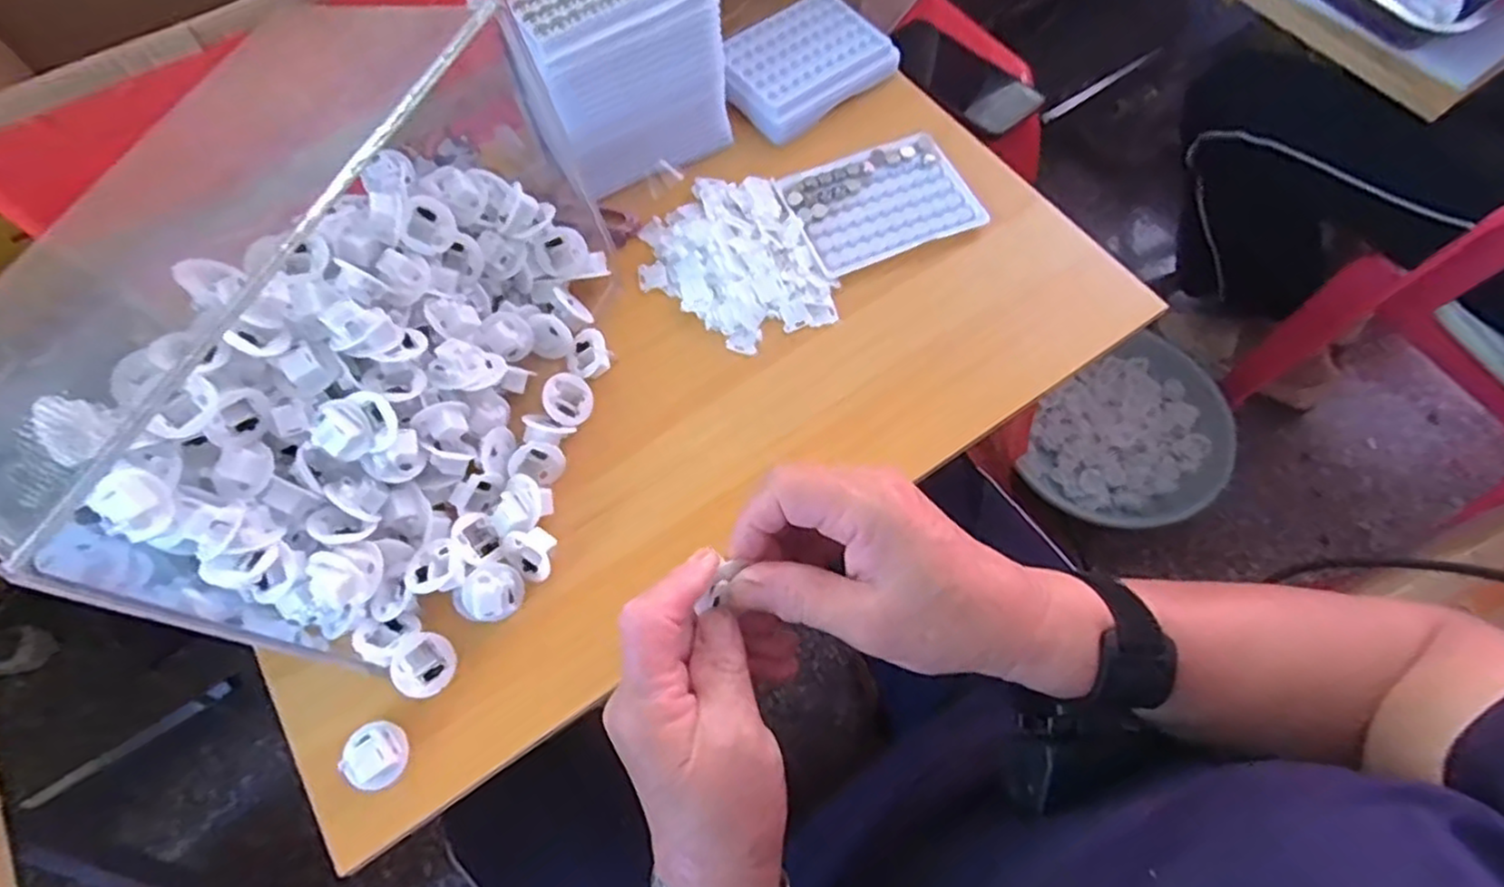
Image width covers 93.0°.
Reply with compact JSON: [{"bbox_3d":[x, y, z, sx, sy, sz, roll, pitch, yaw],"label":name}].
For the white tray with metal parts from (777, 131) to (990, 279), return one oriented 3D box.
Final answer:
[{"bbox_3d":[0.093,-0.178,0.525,0.127,0.014,0.094,-21,67,-9],"label":"white tray with metal parts"}]

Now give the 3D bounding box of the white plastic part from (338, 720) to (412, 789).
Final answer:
[{"bbox_3d":[-0.201,0.165,0.381,0.032,0.012,0.029,35,71,15],"label":"white plastic part"}]

